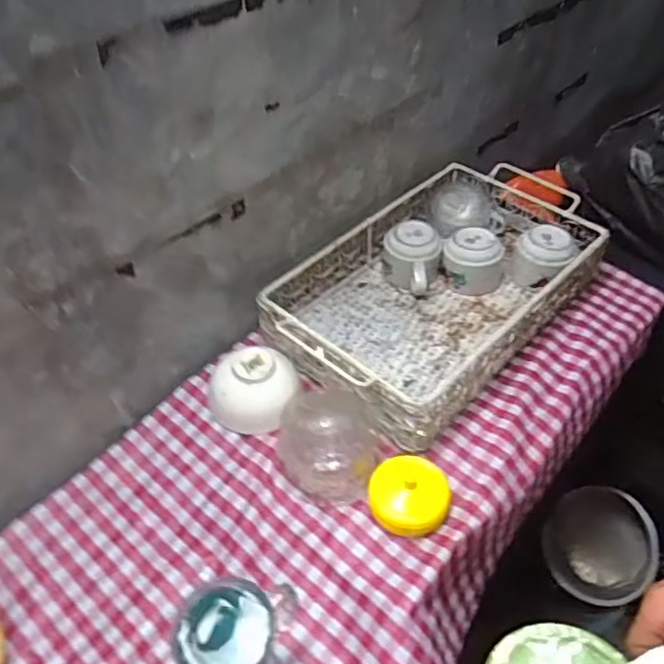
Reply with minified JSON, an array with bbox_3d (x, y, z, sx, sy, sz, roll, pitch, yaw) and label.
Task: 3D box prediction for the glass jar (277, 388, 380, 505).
[{"bbox_3d":[-0.004,0.114,0.664,0.101,0.077,0.100,1,44,-1],"label":"glass jar"}]

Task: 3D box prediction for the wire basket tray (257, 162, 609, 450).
[{"bbox_3d":[0.134,-0.061,0.813,0.259,0.107,0.421,34,53,29],"label":"wire basket tray"}]

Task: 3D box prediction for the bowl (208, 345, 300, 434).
[{"bbox_3d":[-0.091,0.061,0.720,0.100,0.071,0.091,1,44,-1],"label":"bowl"}]

